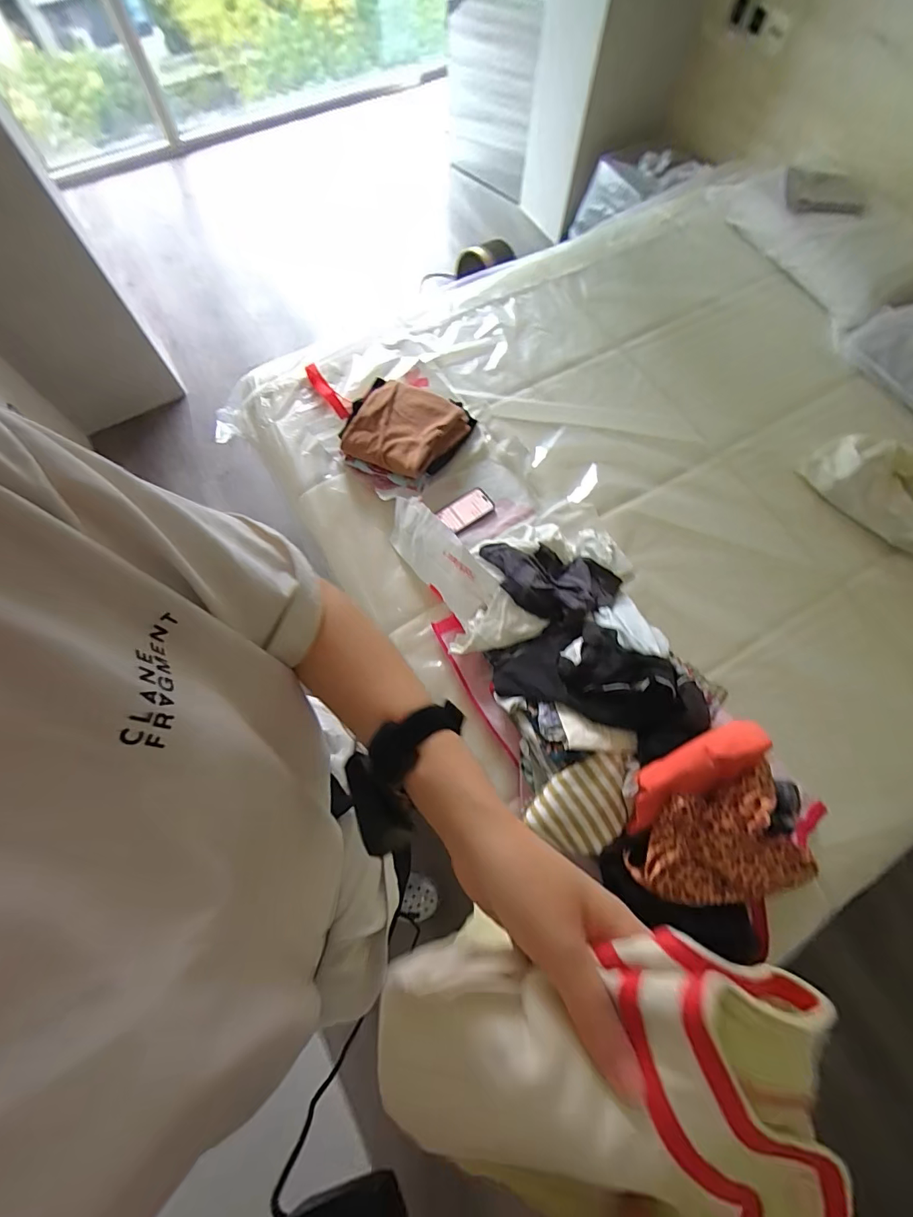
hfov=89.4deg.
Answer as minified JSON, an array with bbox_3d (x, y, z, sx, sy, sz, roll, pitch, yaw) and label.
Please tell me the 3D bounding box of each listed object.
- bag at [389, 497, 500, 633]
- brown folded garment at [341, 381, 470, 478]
[{"bbox_3d":[-0.045,-0.117,1.009,0.098,0.120,0.340,-34,73,-15],"label":"bag"},{"bbox_3d":[-0.125,-0.444,1.150,0.228,0.091,0.263,30,69,9],"label":"brown folded garment"}]

